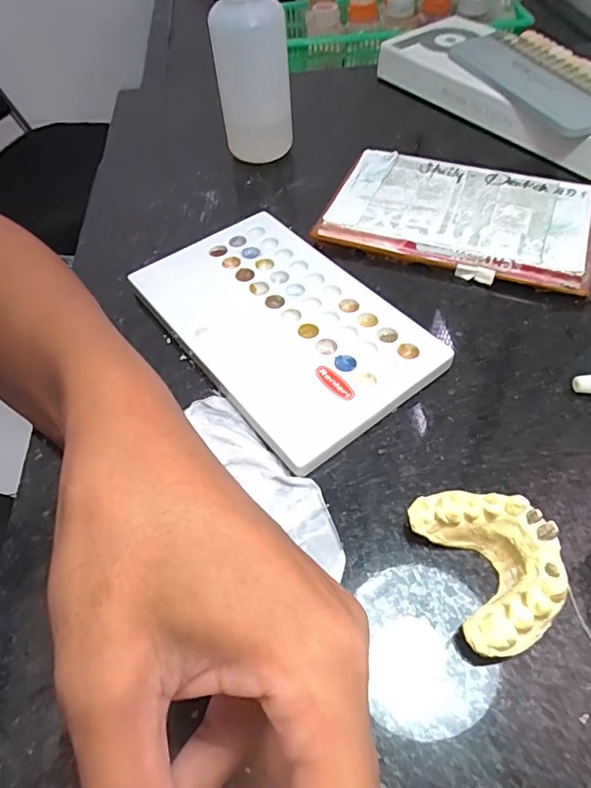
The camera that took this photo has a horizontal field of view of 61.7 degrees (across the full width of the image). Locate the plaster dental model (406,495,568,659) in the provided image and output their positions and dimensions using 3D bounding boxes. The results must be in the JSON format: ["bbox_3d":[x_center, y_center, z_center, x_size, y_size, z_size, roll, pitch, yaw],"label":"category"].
[{"bbox_3d":[0.068,0.057,0.171,0.037,0.026,0.054,-16,56,-8],"label":"plaster dental model"}]

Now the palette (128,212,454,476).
[{"bbox_3d":[-0.010,-0.038,0.253,0.091,0.011,0.152,-34,60,-19],"label":"palette"}]

